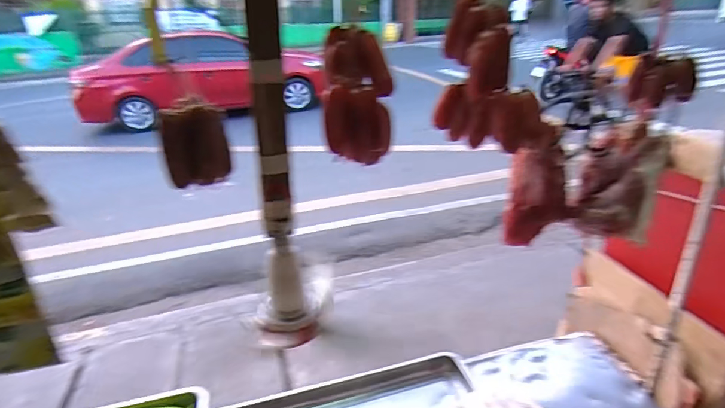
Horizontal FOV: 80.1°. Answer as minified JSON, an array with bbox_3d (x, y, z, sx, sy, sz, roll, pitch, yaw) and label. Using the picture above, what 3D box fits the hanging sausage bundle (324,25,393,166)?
[{"bbox_3d":[-0.006,-0.124,0.512,0.084,0.146,0.081,-1,24,3],"label":"hanging sausage bundle"}]

